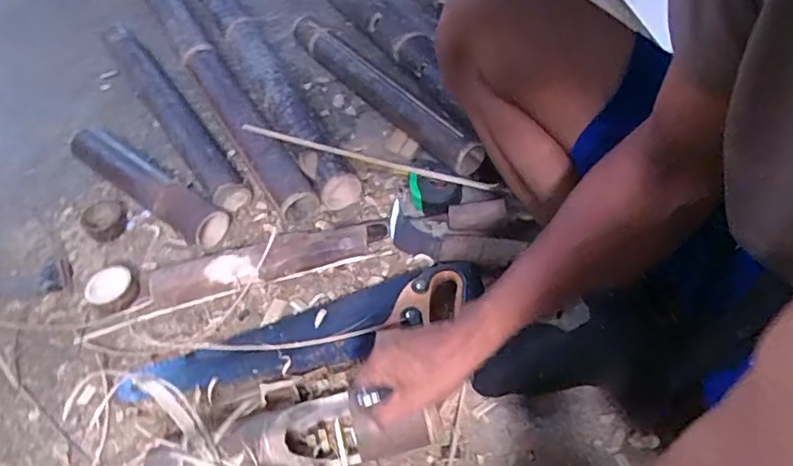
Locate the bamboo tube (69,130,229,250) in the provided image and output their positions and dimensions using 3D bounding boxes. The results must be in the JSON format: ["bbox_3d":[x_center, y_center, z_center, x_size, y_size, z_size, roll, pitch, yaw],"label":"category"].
[{"bbox_3d":[-0.379,-0.074,0.835,0.305,0.053,0.065,31,61,21],"label":"bamboo tube"}]

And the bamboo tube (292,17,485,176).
[{"bbox_3d":[-0.034,-0.228,0.895,0.060,0.072,0.480,-35,60,-20],"label":"bamboo tube"}]

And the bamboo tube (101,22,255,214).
[{"bbox_3d":[-0.386,-0.219,0.915,0.063,0.064,0.491,-33,60,-19],"label":"bamboo tube"}]

